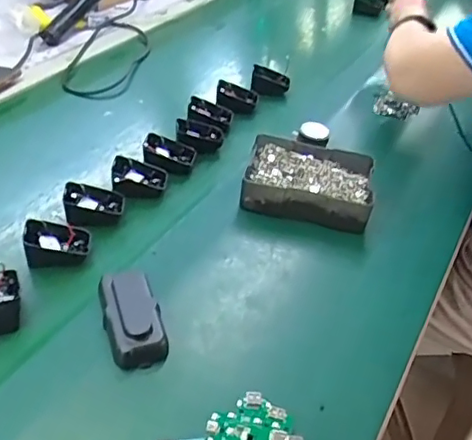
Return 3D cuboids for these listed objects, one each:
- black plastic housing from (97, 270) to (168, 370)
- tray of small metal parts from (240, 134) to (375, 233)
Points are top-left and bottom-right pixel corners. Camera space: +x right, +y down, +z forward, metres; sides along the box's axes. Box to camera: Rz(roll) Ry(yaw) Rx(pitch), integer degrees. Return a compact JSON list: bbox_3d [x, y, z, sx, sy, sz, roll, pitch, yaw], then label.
[{"bbox_3d":[-0.099,0.090,0.543,0.051,0.030,0.105,-9,40,-16],"label":"black plastic housing"},{"bbox_3d":[0.094,-0.048,0.733,0.159,0.047,0.119,8,38,5],"label":"tray of small metal parts"}]

